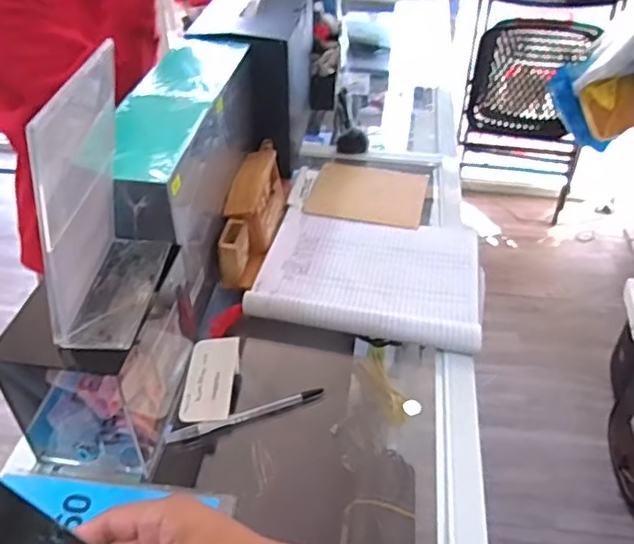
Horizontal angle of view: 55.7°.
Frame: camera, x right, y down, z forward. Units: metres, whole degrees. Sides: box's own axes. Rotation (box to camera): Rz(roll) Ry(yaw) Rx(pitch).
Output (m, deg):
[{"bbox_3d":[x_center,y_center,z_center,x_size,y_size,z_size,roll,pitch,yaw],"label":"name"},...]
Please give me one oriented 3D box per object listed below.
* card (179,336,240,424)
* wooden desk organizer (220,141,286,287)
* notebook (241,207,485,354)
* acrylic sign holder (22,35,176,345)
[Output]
[{"bbox_3d":[-0.102,0.103,0.578,0.049,0.005,0.088,-6,51,11],"label":"card"},{"bbox_3d":[-0.075,-0.083,0.744,0.053,0.072,0.232,4,41,4],"label":"wooden desk organizer"},{"bbox_3d":[0.065,-0.009,0.708,0.249,0.030,0.222,8,41,9],"label":"notebook"},{"bbox_3d":[-0.159,-0.049,0.432,0.054,0.177,0.127,4,41,4],"label":"acrylic sign holder"}]

